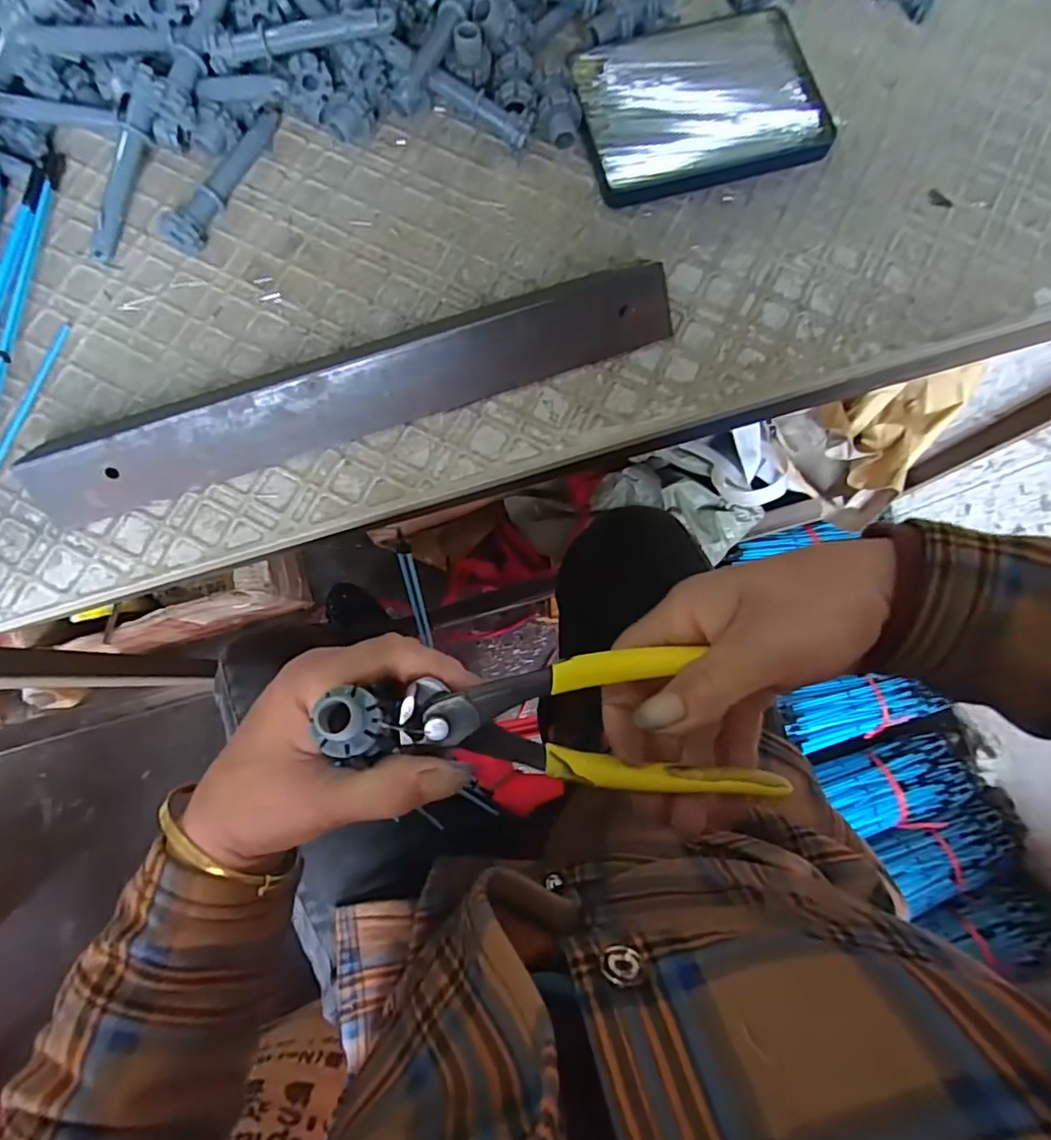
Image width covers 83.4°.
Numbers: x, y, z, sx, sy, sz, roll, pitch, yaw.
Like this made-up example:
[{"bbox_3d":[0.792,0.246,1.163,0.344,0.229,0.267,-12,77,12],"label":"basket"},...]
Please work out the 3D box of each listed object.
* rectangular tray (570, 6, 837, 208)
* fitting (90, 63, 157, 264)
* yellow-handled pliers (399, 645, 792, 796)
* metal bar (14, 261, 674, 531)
[{"bbox_3d":[0.094,-0.260,0.326,0.129,0.010,0.099,-14,81,-3],"label":"rectangular tray"},{"bbox_3d":[-0.209,-0.208,0.306,0.015,0.012,0.095,20,97,2],"label":"fitting"},{"bbox_3d":[0.032,0.058,0.236,0.158,0.024,0.056,7,81,-6],"label":"yellow-handled pliers"},{"bbox_3d":[-0.082,-0.095,0.287,0.310,0.029,0.050,-19,81,-4],"label":"metal bar"}]

